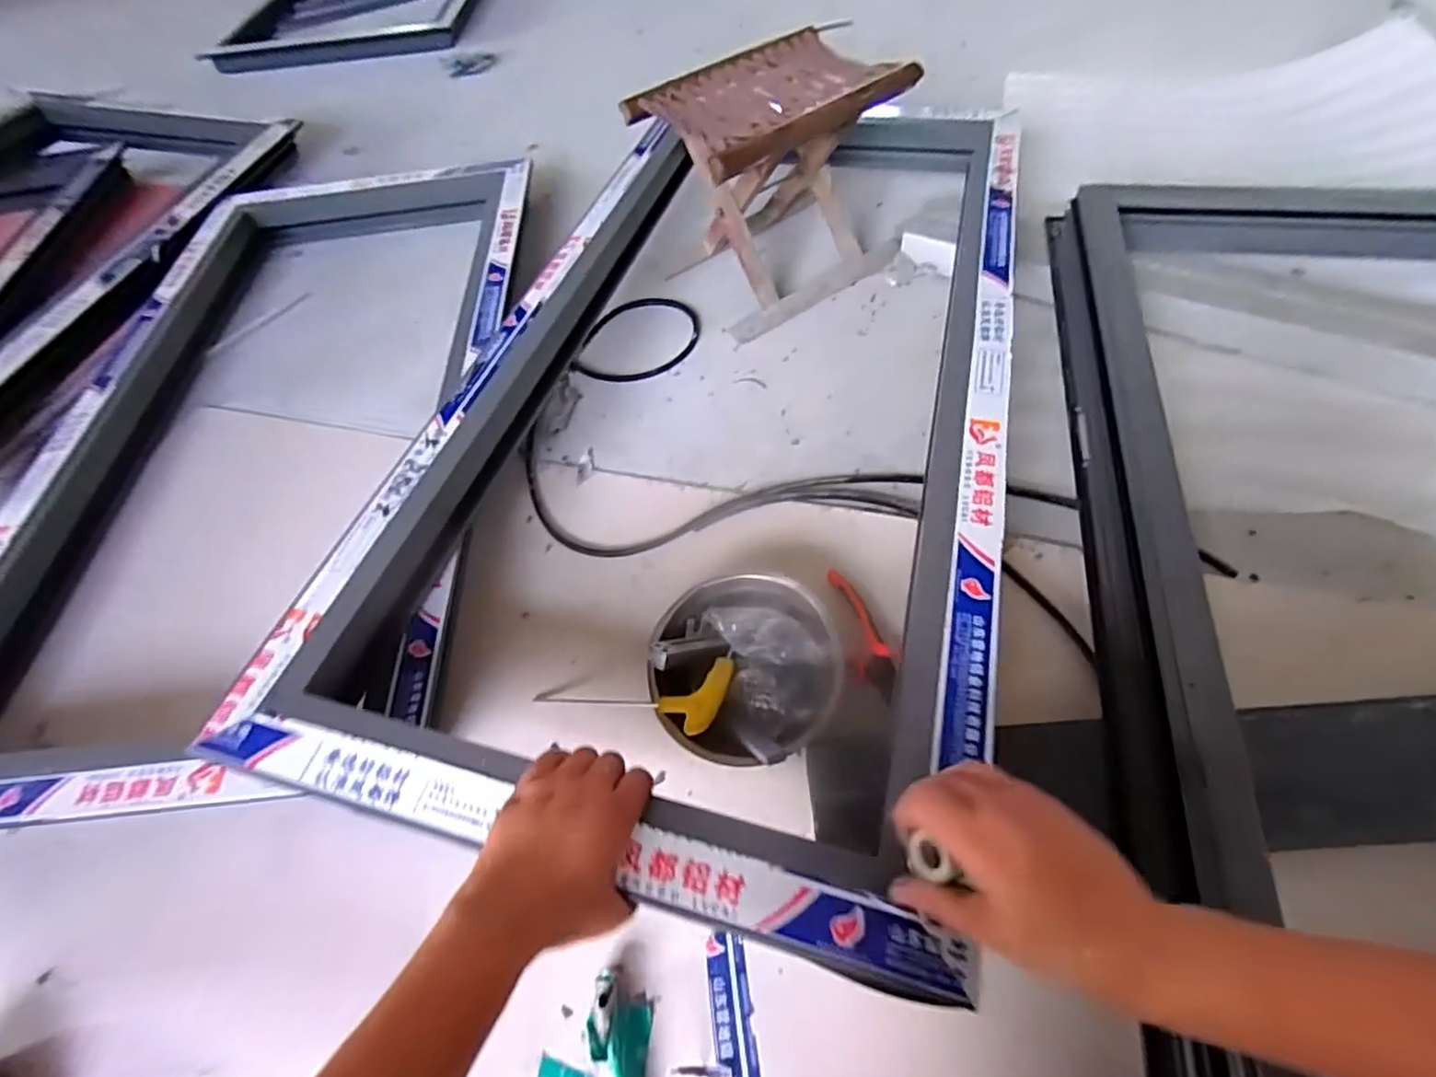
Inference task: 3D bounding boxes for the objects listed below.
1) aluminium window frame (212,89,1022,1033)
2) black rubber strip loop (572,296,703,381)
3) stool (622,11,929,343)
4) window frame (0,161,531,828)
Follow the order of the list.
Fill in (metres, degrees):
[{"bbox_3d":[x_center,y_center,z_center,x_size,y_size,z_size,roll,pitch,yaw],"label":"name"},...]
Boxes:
[{"bbox_3d":[0.017,-0.214,0.739,0.588,0.053,1.093,11,57,12],"label":"aluminium window frame"},{"bbox_3d":[-0.112,-0.298,0.970,0.168,0.009,0.192,11,57,12],"label":"black rubber strip loop"},{"bbox_3d":[0.077,-0.505,0.937,0.320,0.266,0.230,-37,61,-19],"label":"stool"},{"bbox_3d":[-0.570,-0.188,0.883,0.572,0.080,1.084,-5,56,1],"label":"window frame"}]

